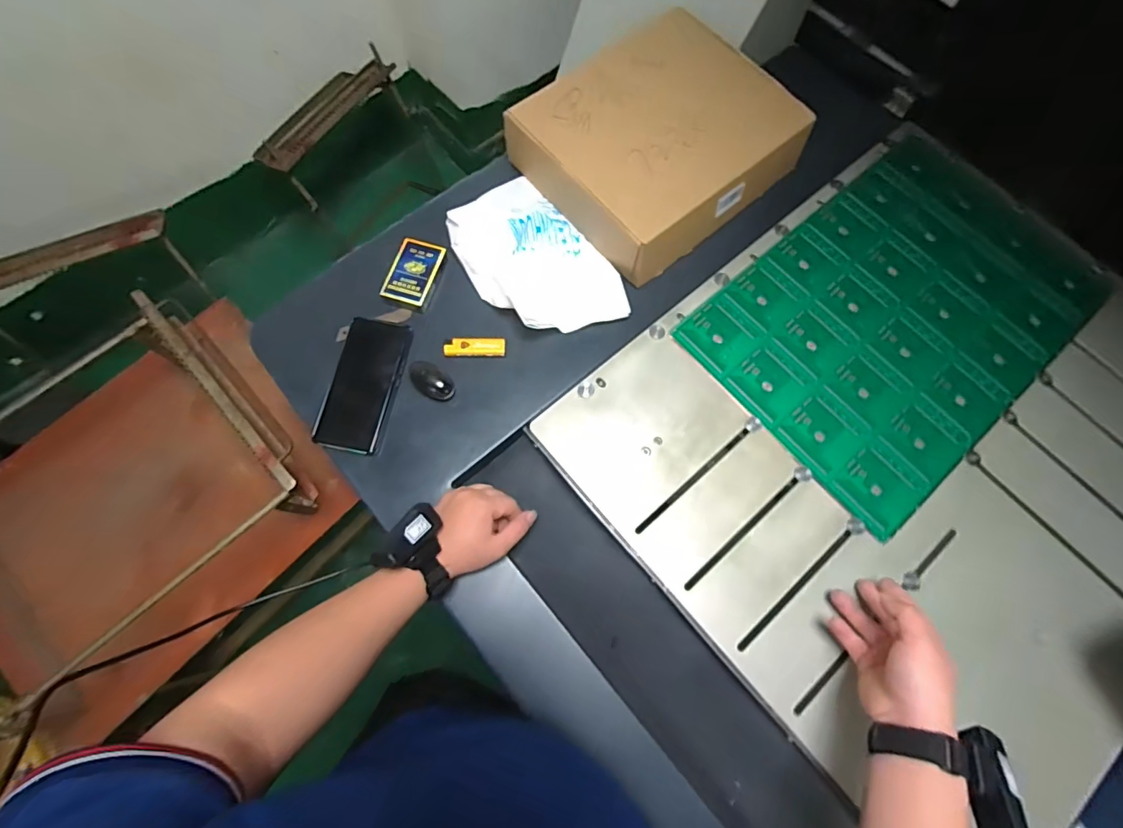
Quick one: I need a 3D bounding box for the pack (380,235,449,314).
[{"bbox_3d":[-0.189,-0.182,0.636,0.061,0.018,0.093,17,73,4],"label":"pack"}]

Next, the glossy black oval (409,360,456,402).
[{"bbox_3d":[-0.156,-0.042,0.593,0.060,0.026,0.035,36,75,10],"label":"glossy black oval"}]

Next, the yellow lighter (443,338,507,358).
[{"bbox_3d":[-0.108,-0.085,0.617,0.075,0.007,0.025,-1,72,-2],"label":"yellow lighter"}]

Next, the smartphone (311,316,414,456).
[{"bbox_3d":[-0.238,-0.036,0.599,0.077,0.012,0.164,11,72,2],"label":"smartphone"}]

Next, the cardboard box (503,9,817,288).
[{"bbox_3d":[0.130,-0.370,0.671,0.322,0.079,0.271,-38,77,-12],"label":"cardboard box"}]

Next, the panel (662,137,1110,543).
[{"bbox_3d":[0.447,-0.141,0.649,0.531,0.008,0.346,-40,77,-14],"label":"panel"}]

